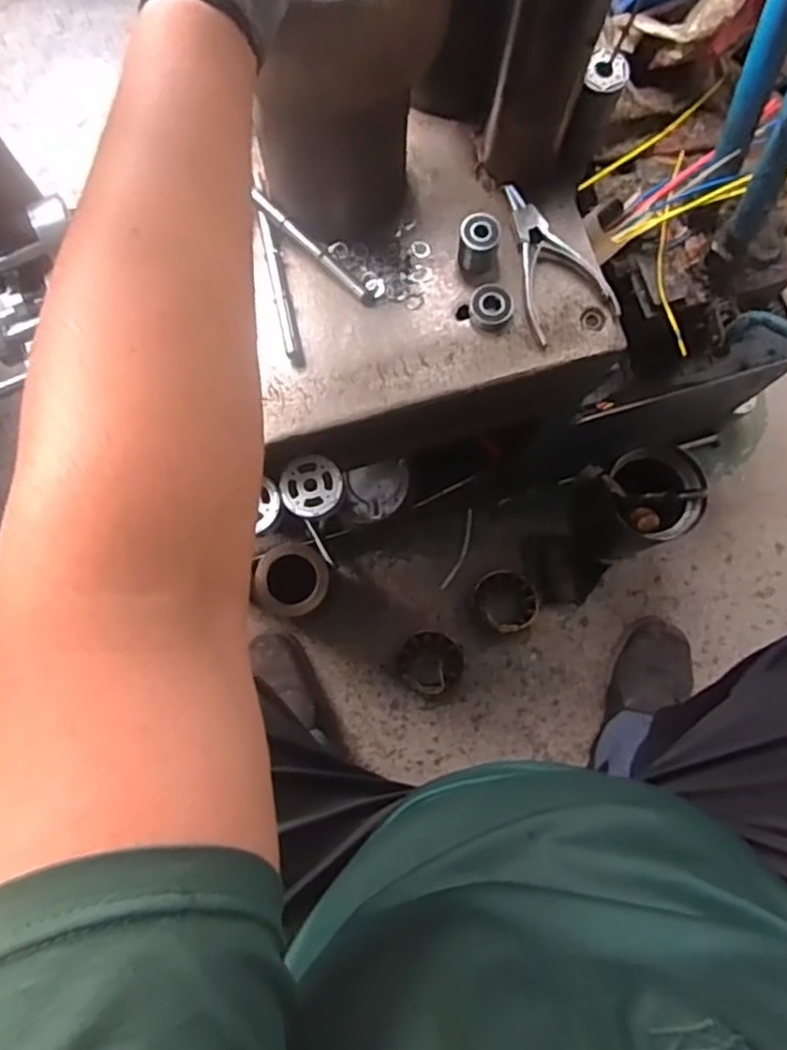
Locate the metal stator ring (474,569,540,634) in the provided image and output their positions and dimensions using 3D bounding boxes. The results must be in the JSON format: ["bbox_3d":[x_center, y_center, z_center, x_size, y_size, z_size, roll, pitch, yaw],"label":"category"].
[{"bbox_3d":[0.156,0.102,0.901,0.081,0.041,0.085,0,78,-1],"label":"metal stator ring"}]

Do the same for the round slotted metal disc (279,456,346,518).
[{"bbox_3d":[-0.068,-0.032,0.551,0.050,0.006,0.051,0,78,-1],"label":"round slotted metal disc"}]

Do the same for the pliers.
[{"bbox_3d":[0.119,-0.215,0.538,0.068,0.015,0.132,-28,80,-6],"label":"pliers"}]

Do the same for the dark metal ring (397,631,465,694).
[{"bbox_3d":[0.053,0.188,0.904,0.089,0.044,0.084,0,78,-1],"label":"dark metal ring"}]

